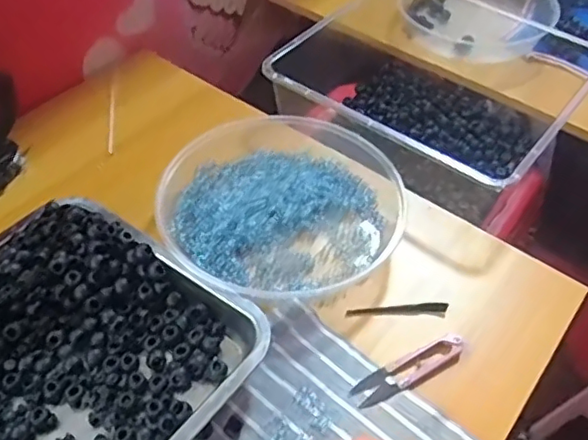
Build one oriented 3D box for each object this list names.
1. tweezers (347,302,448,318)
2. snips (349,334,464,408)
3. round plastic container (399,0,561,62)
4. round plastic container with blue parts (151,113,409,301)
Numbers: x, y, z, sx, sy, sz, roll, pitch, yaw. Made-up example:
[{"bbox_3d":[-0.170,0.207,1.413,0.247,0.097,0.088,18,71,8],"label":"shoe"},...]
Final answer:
[{"bbox_3d":[0.091,0.079,0.527,0.089,0.011,0.008,0,49,-4],"label":"tweezers"},{"bbox_3d":[0.094,0.120,0.486,0.101,0.008,0.026,-20,53,-19],"label":"snips"},{"bbox_3d":[0.273,-0.309,0.903,0.209,0.063,0.221,2,49,-2],"label":"round plastic container"},{"bbox_3d":[-0.019,-0.020,0.580,0.231,0.039,0.228,2,49,-2],"label":"round plastic container with blue parts"}]

